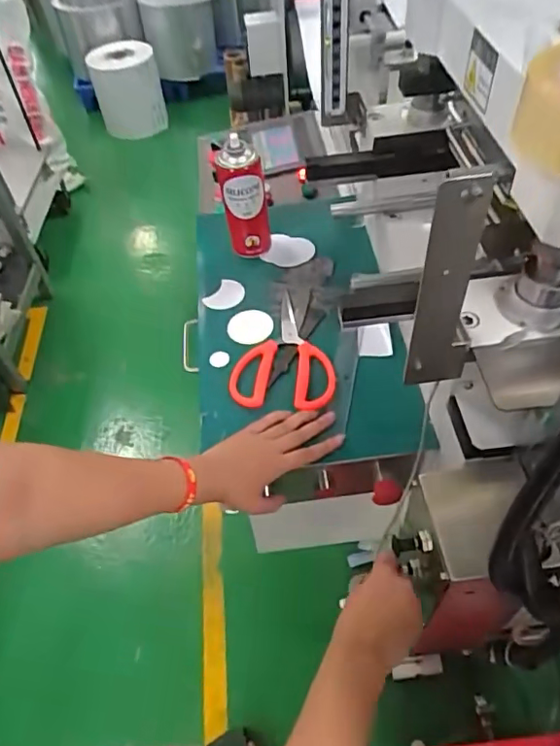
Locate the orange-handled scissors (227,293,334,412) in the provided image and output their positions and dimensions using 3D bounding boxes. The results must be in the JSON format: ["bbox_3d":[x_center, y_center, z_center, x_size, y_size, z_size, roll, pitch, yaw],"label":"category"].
[{"bbox_3d":[0.013,-0.030,0.735,0.134,0.020,0.188,7,52,10],"label":"orange-handled scissors"}]

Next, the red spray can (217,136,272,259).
[{"bbox_3d":[-0.052,-0.248,0.801,0.064,0.176,0.063,-6,51,-1],"label":"red spray can"}]

